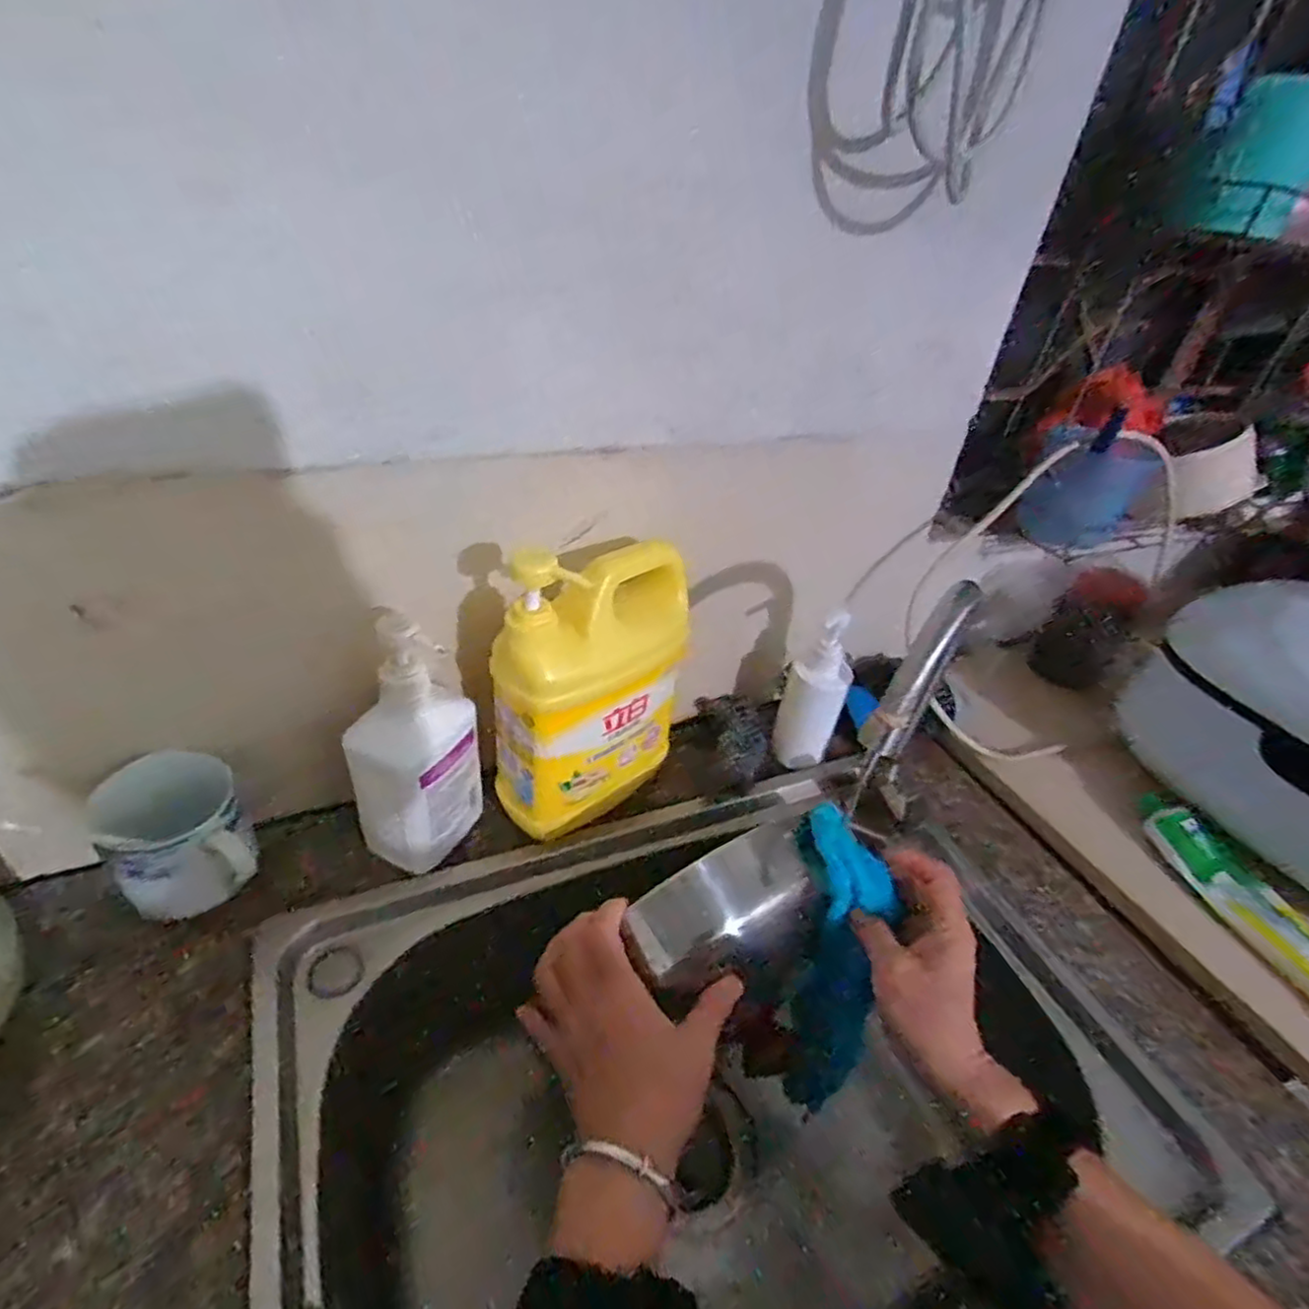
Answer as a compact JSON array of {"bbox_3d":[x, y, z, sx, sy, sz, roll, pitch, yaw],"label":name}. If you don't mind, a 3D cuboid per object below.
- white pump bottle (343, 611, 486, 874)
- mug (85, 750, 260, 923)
[{"bbox_3d":[-0.164,0.061,0.465,0.055,0.179,0.075,20,38,16],"label":"white pump bottle"},{"bbox_3d":[-0.300,0.114,0.424,0.075,0.073,0.069,-20,45,-32],"label":"mug"}]

